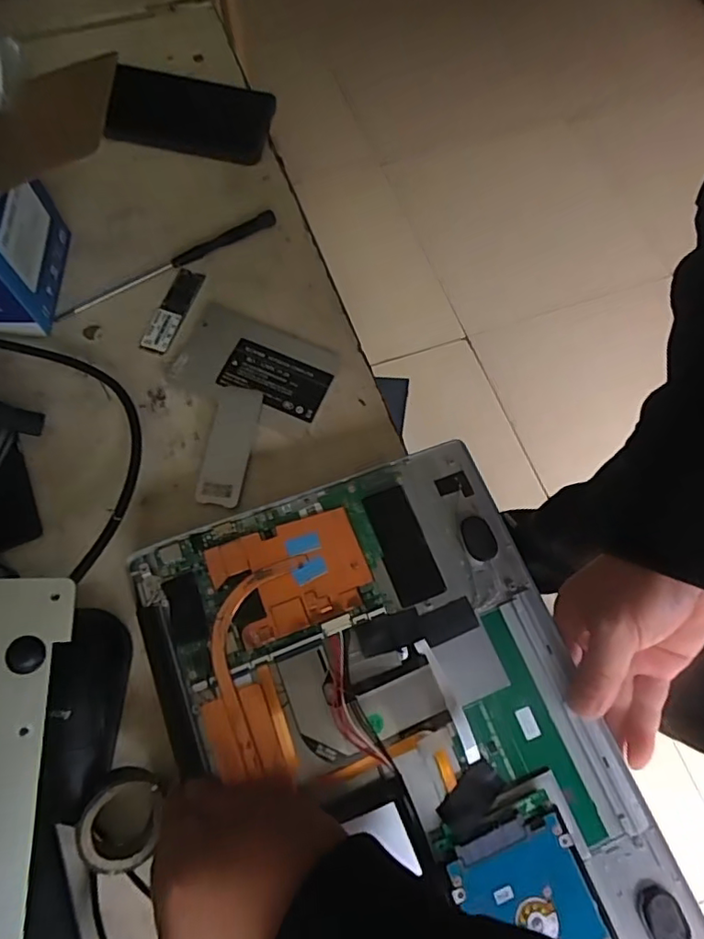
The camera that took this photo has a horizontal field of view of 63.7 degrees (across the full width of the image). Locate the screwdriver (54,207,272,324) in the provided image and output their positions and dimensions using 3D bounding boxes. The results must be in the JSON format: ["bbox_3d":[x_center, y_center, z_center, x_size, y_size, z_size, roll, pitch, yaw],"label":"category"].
[{"bbox_3d":[-0.144,-0.164,0.449,0.188,0.008,0.014,-31,73,-14],"label":"screwdriver"}]

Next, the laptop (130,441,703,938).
[{"bbox_3d":[0.030,0.162,0.313,0.228,0.017,0.332,-20,71,-10],"label":"laptop"}]

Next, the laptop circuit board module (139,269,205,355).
[{"bbox_3d":[-0.139,-0.123,0.440,0.022,0.005,0.078,18,69,4],"label":"laptop circuit board module"}]

